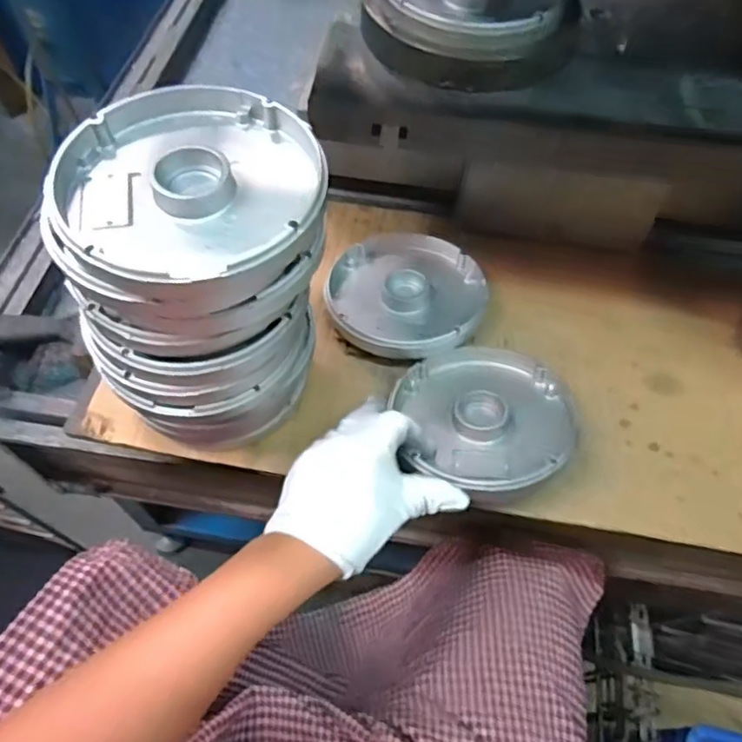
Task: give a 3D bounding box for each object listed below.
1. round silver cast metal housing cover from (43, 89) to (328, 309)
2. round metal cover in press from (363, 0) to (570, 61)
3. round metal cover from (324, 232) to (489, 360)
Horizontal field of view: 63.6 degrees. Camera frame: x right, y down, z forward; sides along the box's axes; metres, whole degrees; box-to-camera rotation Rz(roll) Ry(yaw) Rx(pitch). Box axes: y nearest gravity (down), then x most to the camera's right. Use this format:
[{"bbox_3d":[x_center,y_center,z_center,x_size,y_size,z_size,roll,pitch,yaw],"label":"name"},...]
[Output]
[{"bbox_3d":[-0.095,-0.097,0.328,0.137,0.036,0.141,1,60,-2],"label":"round silver cast metal housing cover"},{"bbox_3d":[0.077,-0.293,0.461,0.152,0.034,0.124,10,60,3],"label":"round metal cover in press"},{"bbox_3d":[0.031,-0.070,0.535,0.137,0.039,0.136,1,60,-2],"label":"round metal cover"}]

